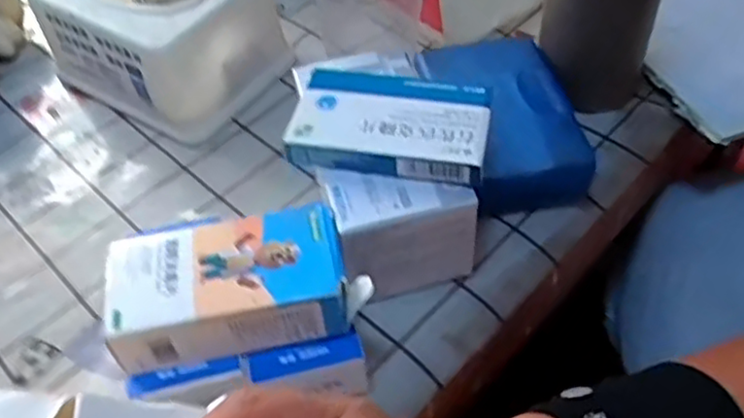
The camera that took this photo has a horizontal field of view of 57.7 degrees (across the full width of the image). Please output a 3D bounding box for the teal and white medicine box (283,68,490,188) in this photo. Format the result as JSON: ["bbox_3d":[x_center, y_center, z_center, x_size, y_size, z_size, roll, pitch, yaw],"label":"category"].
[{"bbox_3d":[0.010,-0.046,0.354,0.098,0.016,0.063,7,51,11],"label":"teal and white medicine box"}]

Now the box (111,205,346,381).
[{"bbox_3d":[-0.066,0.036,0.319,0.104,0.032,0.058,-10,50,-4],"label":"box"}]

